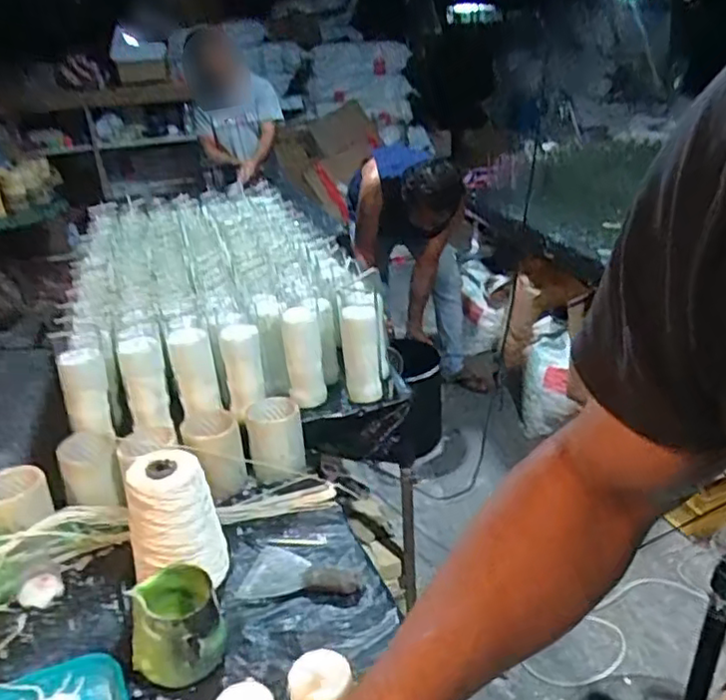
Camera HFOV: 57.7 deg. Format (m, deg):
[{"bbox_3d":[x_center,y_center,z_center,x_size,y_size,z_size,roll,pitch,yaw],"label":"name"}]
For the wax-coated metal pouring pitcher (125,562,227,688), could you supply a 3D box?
[{"bbox_3d":[-0.211,0.306,0.741,0.097,0.110,0.076,-13,26,-19],"label":"wax-coated metal pouring pitcher"}]

